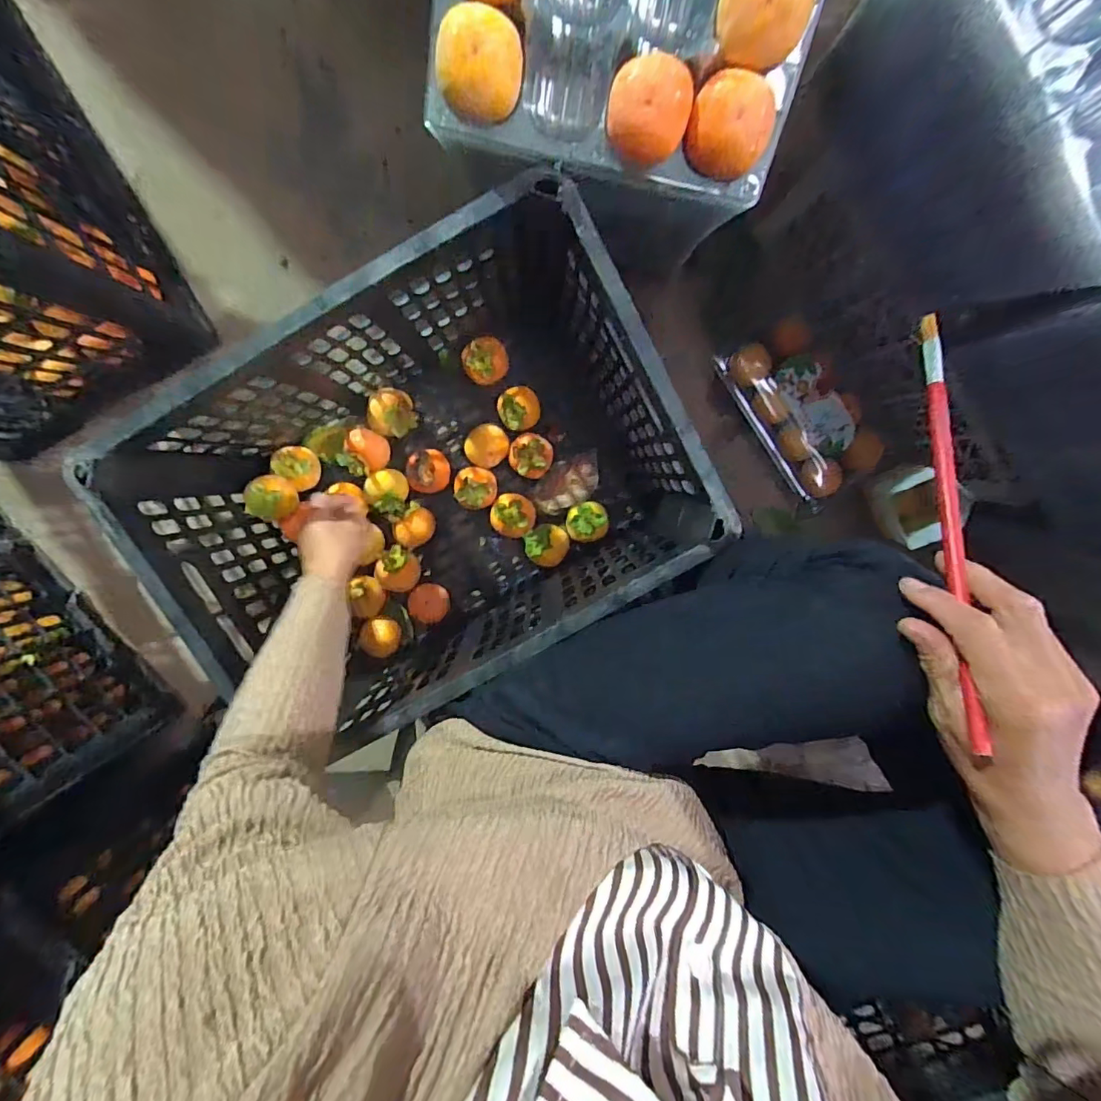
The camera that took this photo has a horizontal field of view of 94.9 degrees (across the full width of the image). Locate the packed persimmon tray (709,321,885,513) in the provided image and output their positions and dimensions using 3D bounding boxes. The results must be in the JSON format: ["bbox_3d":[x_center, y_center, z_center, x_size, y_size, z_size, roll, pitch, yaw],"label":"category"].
[{"bbox_3d":[0.336,-0.184,0.680,0.125,0.077,0.247,-36,98,5],"label":"packed persimmon tray"}]

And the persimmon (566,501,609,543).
[{"bbox_3d":[0.049,-0.040,0.683,0.054,0.047,0.051,0,99,-1],"label":"persimmon"}]

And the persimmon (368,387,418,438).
[{"bbox_3d":[-0.199,-0.174,0.640,0.054,0.046,0.058,0,99,-1],"label":"persimmon"}]

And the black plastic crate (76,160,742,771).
[{"bbox_3d":[-0.123,-0.071,0.574,0.475,0.301,0.361,-28,98,3],"label":"black plastic crate"}]

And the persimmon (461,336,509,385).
[{"bbox_3d":[-0.081,-0.238,0.645,0.057,0.060,0.050,-18,99,2],"label":"persimmon"}]

